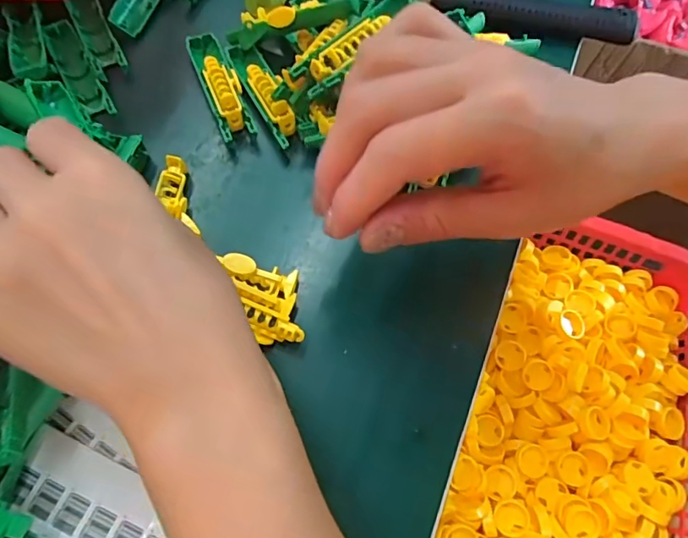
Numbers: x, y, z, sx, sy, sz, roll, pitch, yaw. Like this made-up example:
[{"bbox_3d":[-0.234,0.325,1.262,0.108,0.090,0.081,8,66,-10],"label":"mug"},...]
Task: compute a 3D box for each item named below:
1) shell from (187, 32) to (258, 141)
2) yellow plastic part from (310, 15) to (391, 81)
[{"bbox_3d":[-0.071,-0.105,0.299,0.019,0.018,0.076,-21,71,-10],"label":"shell"},{"bbox_3d":[0.002,-0.115,0.266,0.046,0.007,0.010,-42,76,-4],"label":"yellow plastic part"}]

